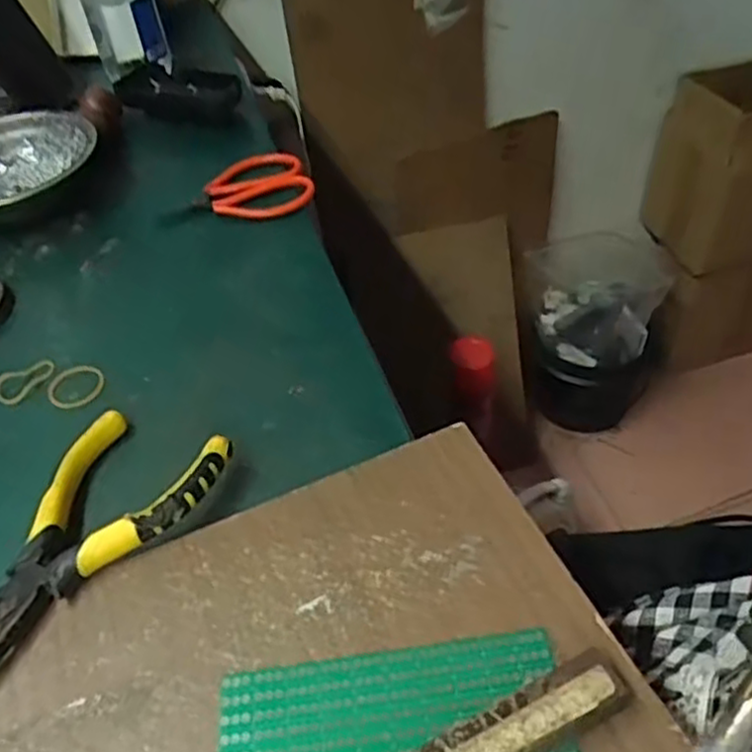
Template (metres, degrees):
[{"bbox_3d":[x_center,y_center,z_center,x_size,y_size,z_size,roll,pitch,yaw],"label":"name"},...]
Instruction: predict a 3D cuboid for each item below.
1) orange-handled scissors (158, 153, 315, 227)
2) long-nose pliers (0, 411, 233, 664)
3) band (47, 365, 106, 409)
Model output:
[{"bbox_3d":[-0.102,-0.133,0.529,0.109,0.022,0.056,-14,47,-8],"label":"orange-handled scissors"},{"bbox_3d":[-0.135,0.078,0.325,0.079,0.024,0.144,17,50,19],"label":"long-nose pliers"},{"bbox_3d":[-0.171,0.006,0.415,0.030,0.004,0.031,-2,47,2],"label":"band"}]

